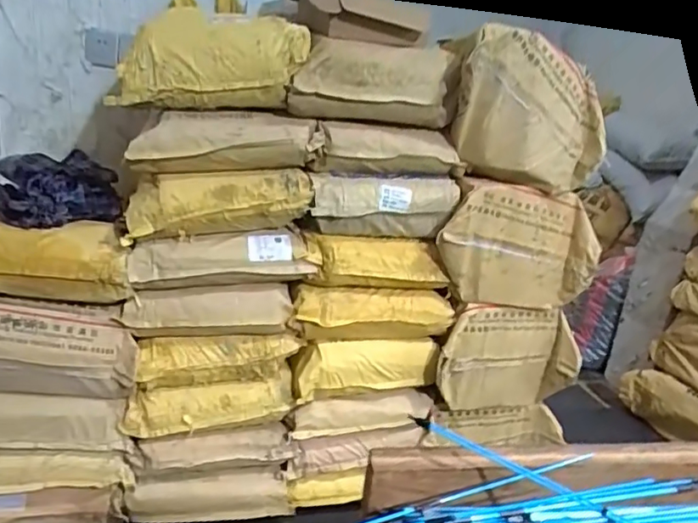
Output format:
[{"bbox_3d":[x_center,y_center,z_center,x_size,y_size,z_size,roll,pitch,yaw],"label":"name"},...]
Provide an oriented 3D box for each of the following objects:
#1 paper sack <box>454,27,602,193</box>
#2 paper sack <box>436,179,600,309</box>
[{"bbox_3d":[0.440,-0.363,1.335,0.381,0.337,0.124,4,16,-11],"label":"paper sack"},{"bbox_3d":[0.418,-0.034,1.385,0.414,0.295,0.107,4,16,-11],"label":"paper sack"}]

